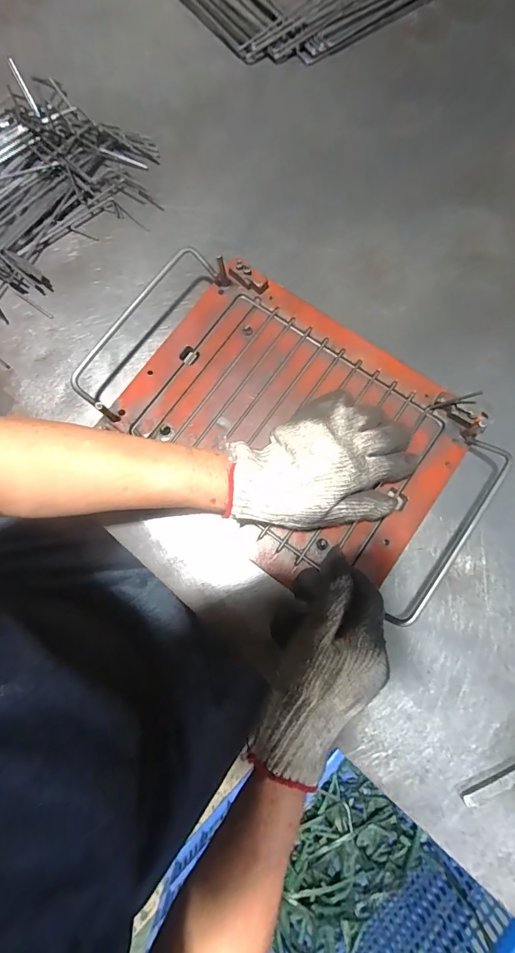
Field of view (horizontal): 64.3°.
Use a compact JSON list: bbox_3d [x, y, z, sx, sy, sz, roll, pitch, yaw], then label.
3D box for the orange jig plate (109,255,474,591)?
[{"bbox_3d":[0.035,-0.049,0.390,0.307,0.022,0.233,39,80,6],"label":"orange jig plate"}]

